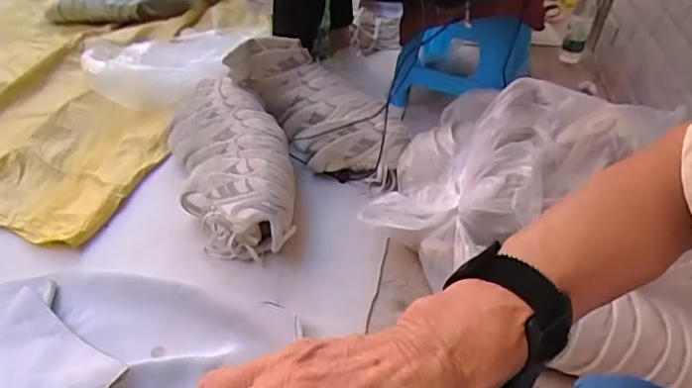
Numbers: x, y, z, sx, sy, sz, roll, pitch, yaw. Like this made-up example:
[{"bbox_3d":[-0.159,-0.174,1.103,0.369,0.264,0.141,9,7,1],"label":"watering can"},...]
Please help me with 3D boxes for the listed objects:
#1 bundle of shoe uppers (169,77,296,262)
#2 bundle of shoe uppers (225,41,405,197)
[{"bbox_3d":[-0.233,-0.077,1.145,0.207,0.134,0.514,-9,41,-18],"label":"bundle of shoe uppers"},{"bbox_3d":[-0.051,-0.173,1.238,0.422,0.168,0.181,40,48,18],"label":"bundle of shoe uppers"}]

